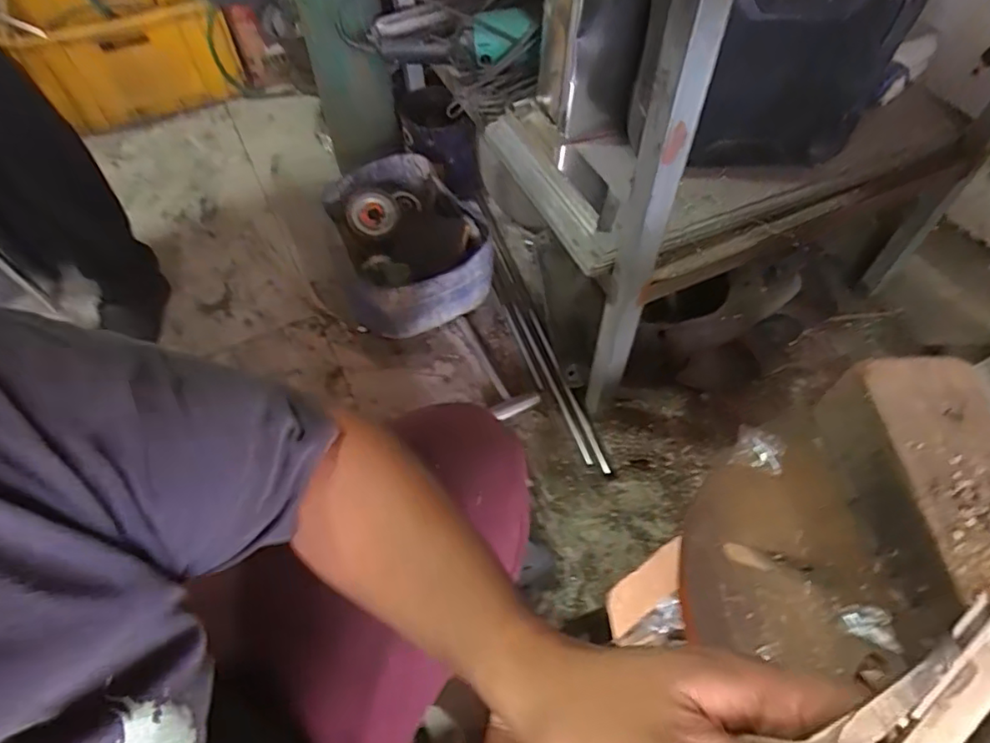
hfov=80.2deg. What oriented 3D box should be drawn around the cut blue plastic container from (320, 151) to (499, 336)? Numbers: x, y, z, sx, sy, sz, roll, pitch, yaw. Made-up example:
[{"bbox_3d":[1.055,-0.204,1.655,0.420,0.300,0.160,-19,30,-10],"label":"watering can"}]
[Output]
[{"bbox_3d":[-0.187,-0.259,1.219,0.281,0.221,0.367,-23,58,-14],"label":"cut blue plastic container"}]

